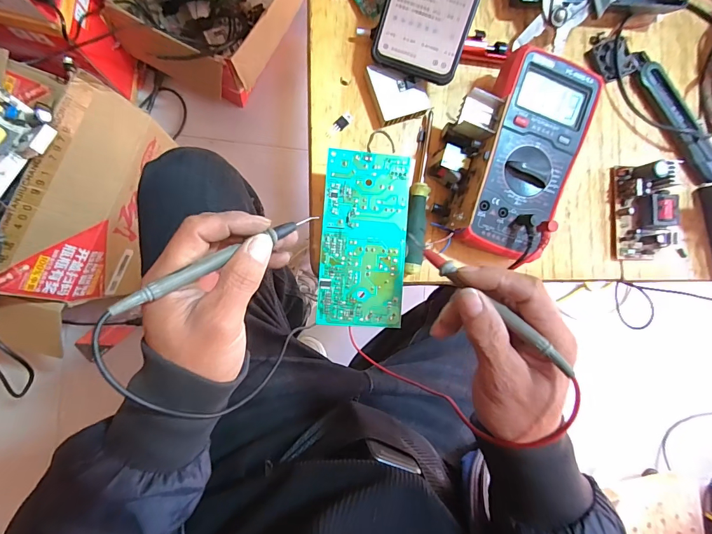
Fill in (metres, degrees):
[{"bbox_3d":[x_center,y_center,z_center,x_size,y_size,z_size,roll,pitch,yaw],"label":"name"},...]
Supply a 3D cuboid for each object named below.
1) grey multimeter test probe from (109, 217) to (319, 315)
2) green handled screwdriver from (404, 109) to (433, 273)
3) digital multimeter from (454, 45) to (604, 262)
[{"bbox_3d":[-0.083,-0.007,0.252,0.148,0.006,0.009,-30,94,-32],"label":"grey multimeter test probe"},{"bbox_3d":[0.060,-0.071,0.359,0.018,0.018,0.154,6,88,-9],"label":"green handled screwdriver"},{"bbox_3d":[0.154,-0.099,0.357,0.087,0.053,0.179,18,86,-9],"label":"digital multimeter"}]

